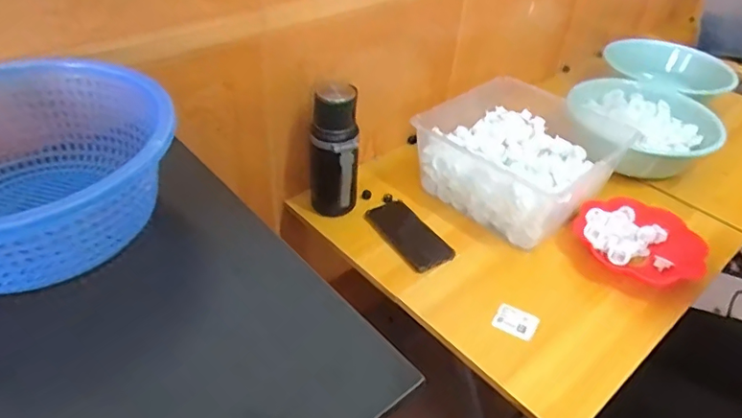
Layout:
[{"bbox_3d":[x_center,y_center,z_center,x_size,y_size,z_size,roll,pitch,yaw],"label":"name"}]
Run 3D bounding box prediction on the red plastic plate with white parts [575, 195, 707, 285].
[{"bbox_3d":[0.453,0.054,0.904,0.204,0.038,0.173,32,48,28],"label":"red plastic plate with white parts"}]

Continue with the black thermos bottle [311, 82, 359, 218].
[{"bbox_3d":[-0.062,-0.085,0.887,0.080,0.225,0.078,2,41,-4],"label":"black thermos bottle"}]

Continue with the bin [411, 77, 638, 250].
[{"bbox_3d":[0.273,-0.101,1.011,0.295,0.117,0.309,-30,52,-33],"label":"bin"}]

